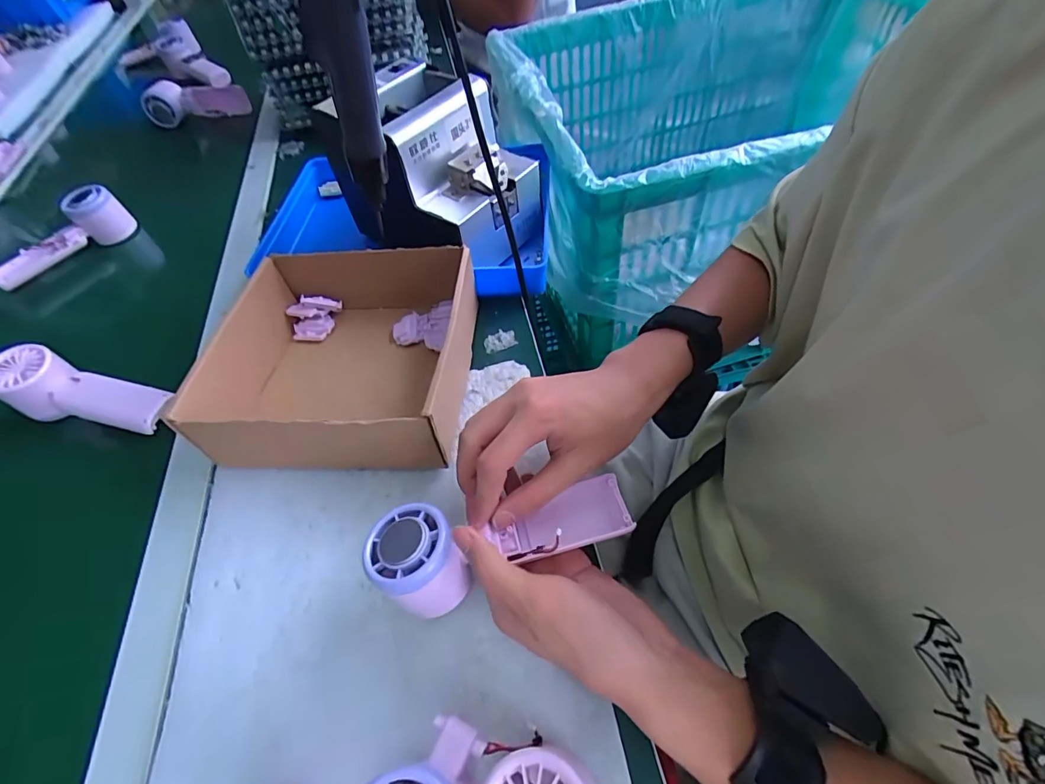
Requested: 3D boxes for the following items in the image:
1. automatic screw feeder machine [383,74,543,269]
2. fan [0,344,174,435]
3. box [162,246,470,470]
[{"bbox_3d":[-0.047,-0.202,0.473,0.084,0.147,0.119,30,62,24],"label":"automatic screw feeder machine"},{"bbox_3d":[-0.405,-0.002,0.437,0.162,0.046,0.049,6,56,10],"label":"fan"},{"bbox_3d":[-0.158,-0.034,0.416,0.208,0.063,0.198,0,55,6],"label":"box"}]

